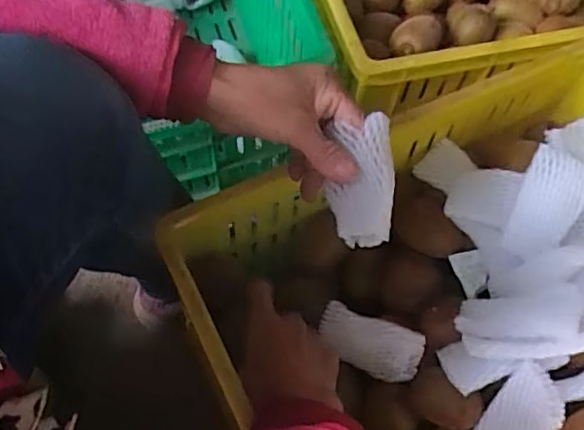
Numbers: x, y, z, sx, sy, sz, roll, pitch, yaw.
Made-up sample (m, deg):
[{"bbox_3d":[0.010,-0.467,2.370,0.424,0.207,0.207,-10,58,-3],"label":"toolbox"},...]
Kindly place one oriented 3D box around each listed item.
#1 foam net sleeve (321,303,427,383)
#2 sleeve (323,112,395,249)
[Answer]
[{"bbox_3d":[0.071,0.111,0.523,0.089,0.025,0.053,17,106,21],"label":"foam net sleeve"},{"bbox_3d":[0.048,-0.024,0.408,0.040,0.029,0.087,5,82,-1],"label":"sleeve"}]

